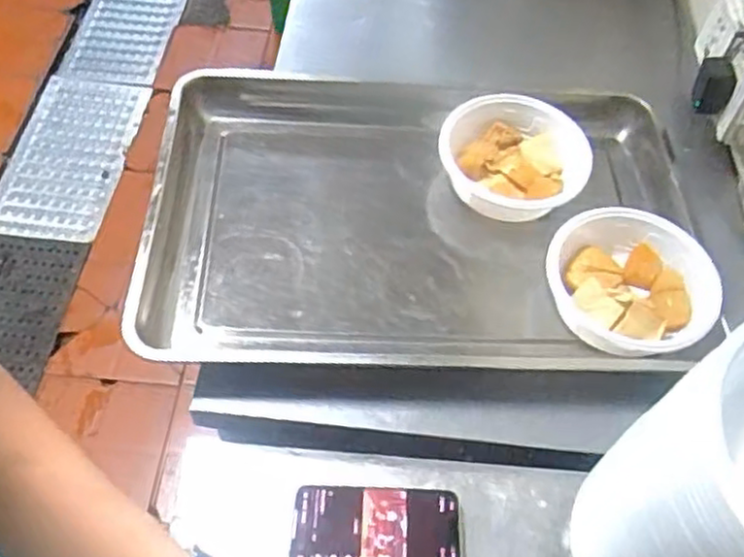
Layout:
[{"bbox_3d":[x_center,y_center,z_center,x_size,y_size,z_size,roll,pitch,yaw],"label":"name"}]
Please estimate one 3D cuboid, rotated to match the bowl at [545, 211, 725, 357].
[{"bbox_3d":[0.272,0.002,0.736,0.169,0.055,0.159,1,56,-2],"label":"bowl"}]

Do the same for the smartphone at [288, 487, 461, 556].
[{"bbox_3d":[0.004,0.210,0.592,0.139,0.007,0.068,2,56,-2],"label":"smartphone"}]

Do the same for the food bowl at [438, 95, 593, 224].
[{"bbox_3d":[0.161,-0.135,0.810,0.168,0.049,0.153,1,56,-2],"label":"food bowl"}]

